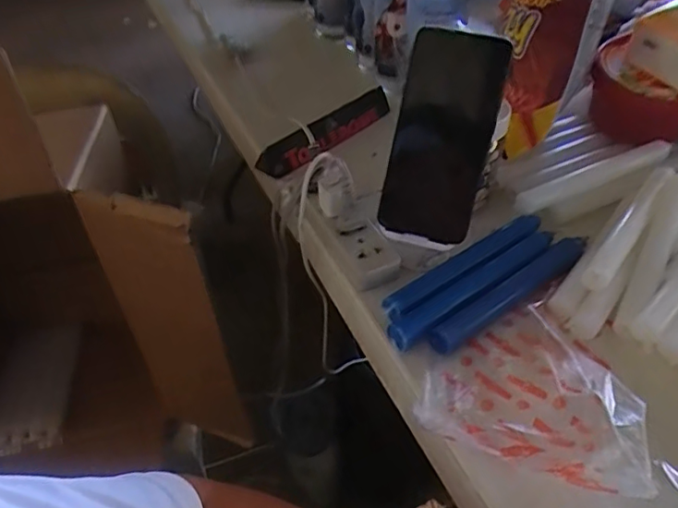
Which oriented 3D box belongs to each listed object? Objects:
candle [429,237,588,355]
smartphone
[{"bbox_3d":[0.155,0.029,0.479,0.201,0.018,0.022,-31,51,-27],"label":"candle"},{"bbox_3d":[0.085,-0.098,0.459,0.079,0.170,0.013,13,4,16],"label":"smartphone"}]

